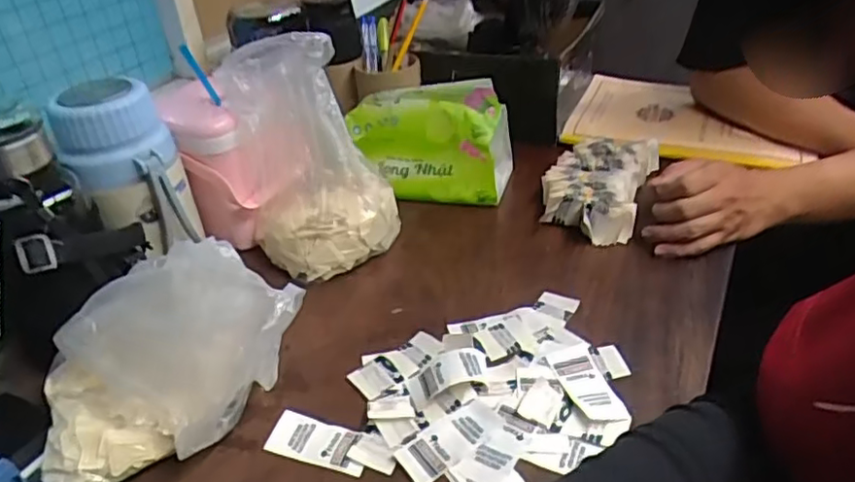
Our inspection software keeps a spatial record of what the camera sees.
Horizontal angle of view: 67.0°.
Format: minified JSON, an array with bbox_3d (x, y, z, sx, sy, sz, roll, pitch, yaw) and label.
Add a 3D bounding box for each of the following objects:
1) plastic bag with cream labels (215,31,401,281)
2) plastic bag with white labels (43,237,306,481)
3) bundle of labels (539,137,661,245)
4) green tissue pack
[{"bbox_3d":[-0.115,-0.086,0.650,0.152,0.201,0.123,-11,34,-8],"label":"plastic bag with cream labels"},{"bbox_3d":[-0.185,0.087,0.467,0.197,0.126,0.125,-7,34,-7],"label":"plastic bag with white labels"},{"bbox_3d":[0.188,-0.058,0.718,0.105,0.054,0.176,11,37,23],"label":"bundle of labels"},{"bbox_3d":[-0.001,-0.116,0.754,0.188,0.110,0.083,3,35,12],"label":"green tissue pack"}]

